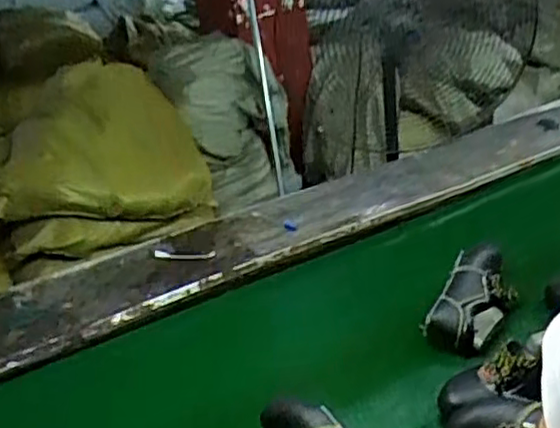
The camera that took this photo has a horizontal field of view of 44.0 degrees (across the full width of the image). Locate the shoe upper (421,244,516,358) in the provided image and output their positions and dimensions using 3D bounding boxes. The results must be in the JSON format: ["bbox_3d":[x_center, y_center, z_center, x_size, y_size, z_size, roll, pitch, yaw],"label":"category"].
[{"bbox_3d":[0.358,0.154,1.266,0.113,0.095,0.244,14,50,33],"label":"shoe upper"}]

